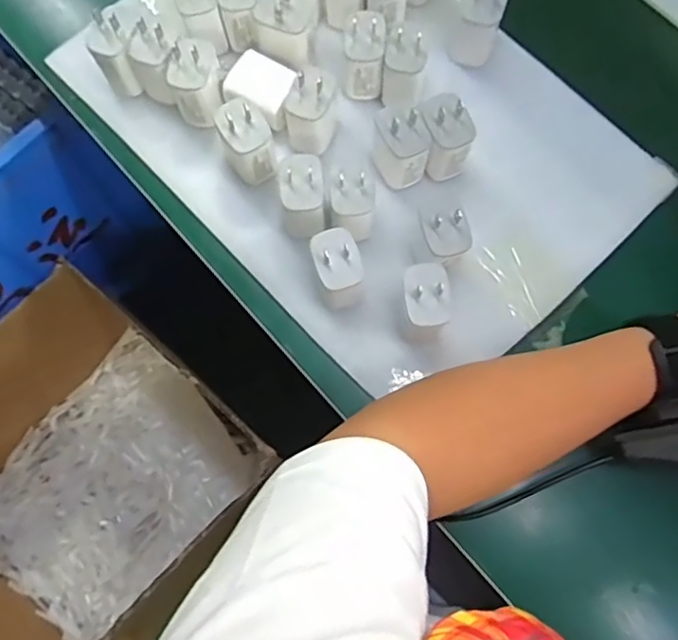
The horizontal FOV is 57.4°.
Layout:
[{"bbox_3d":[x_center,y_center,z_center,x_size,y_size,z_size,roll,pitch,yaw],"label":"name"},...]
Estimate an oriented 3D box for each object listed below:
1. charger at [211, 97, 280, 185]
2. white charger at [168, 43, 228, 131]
[{"bbox_3d":[-0.064,-0.125,0.432,0.033,0.043,0.046,-19,75,-4],"label":"charger"},{"bbox_3d":[-0.101,-0.168,0.443,0.033,0.049,0.035,0,75,1],"label":"white charger"}]

